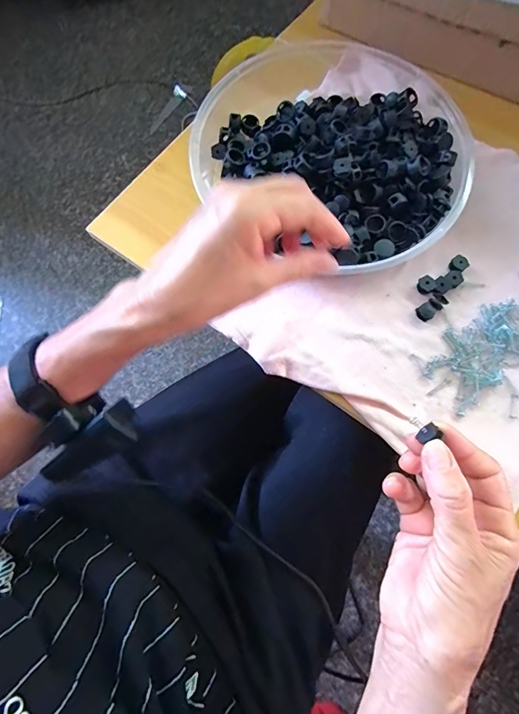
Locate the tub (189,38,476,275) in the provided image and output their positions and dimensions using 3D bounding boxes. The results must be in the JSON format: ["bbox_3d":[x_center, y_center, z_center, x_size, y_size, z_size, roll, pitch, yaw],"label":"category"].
[{"bbox_3d":[0.076,-0.195,0.337,0.225,0.049,0.232,0,74,-1],"label":"tub"}]

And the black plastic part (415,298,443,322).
[{"bbox_3d":[0.139,-0.038,0.309,0.018,0.008,0.013,-34,77,-10],"label":"black plastic part"}]

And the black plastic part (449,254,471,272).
[{"bbox_3d":[0.167,-0.078,0.316,0.012,0.008,0.013,-35,77,-11],"label":"black plastic part"}]

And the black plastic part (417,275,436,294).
[{"bbox_3d":[0.139,-0.060,0.313,0.012,0.008,0.014,-40,78,-12],"label":"black plastic part"}]

